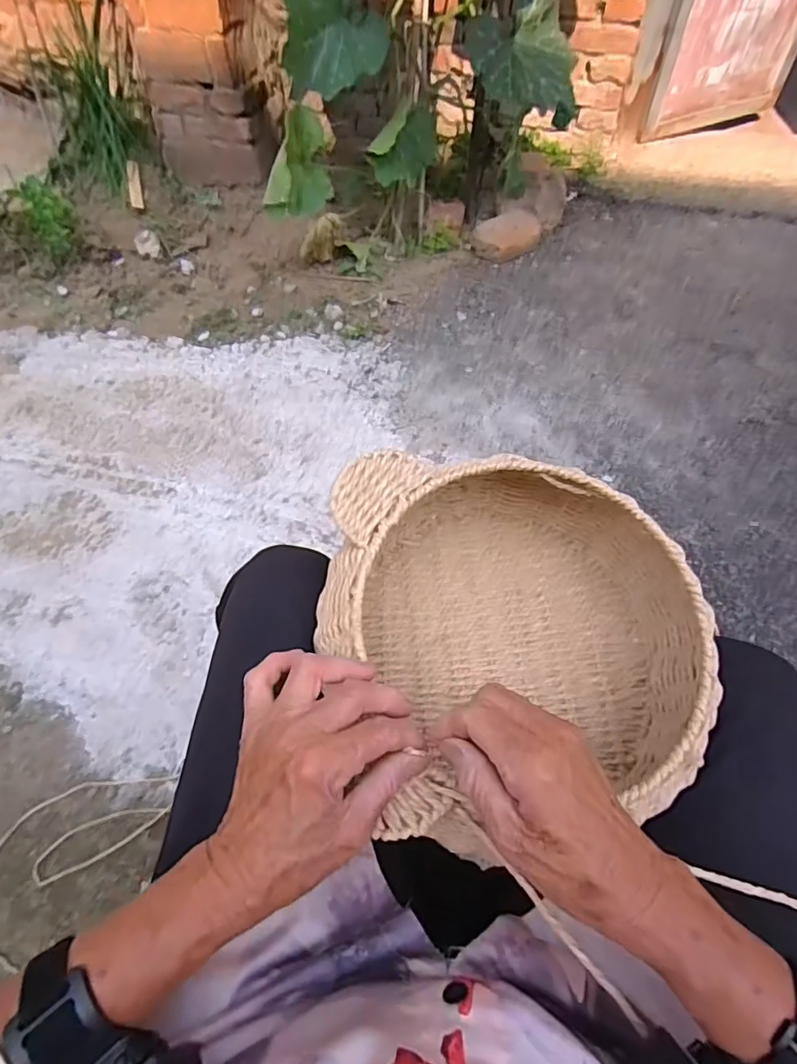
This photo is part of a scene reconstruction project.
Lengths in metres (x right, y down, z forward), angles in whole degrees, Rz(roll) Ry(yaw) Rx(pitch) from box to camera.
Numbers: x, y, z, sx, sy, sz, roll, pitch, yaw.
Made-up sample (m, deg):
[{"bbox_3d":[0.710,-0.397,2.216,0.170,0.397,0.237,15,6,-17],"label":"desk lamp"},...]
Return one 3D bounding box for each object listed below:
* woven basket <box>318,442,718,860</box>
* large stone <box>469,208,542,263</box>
[{"bbox_3d":[0.095,0.073,0.438,0.286,0.168,0.288,-1,56,1],"label":"woven basket"},{"bbox_3d":[0.322,-0.880,1.609,0.244,0.061,0.165,-36,62,-21],"label":"large stone"}]

